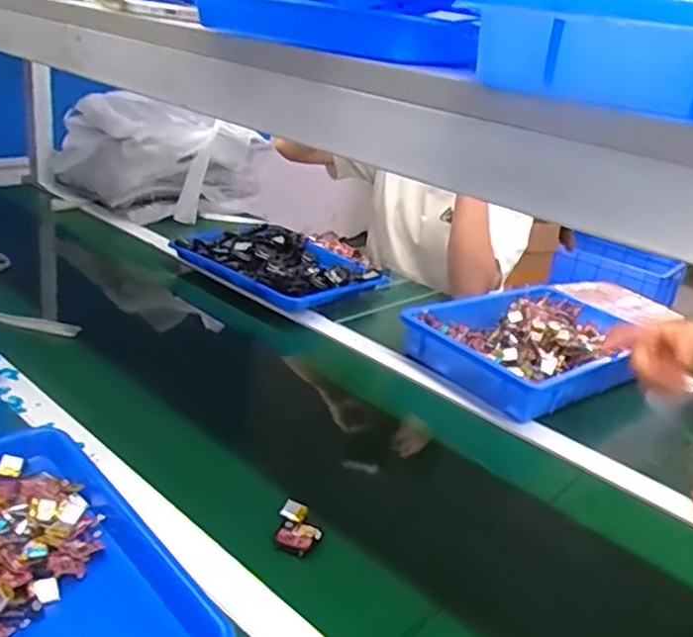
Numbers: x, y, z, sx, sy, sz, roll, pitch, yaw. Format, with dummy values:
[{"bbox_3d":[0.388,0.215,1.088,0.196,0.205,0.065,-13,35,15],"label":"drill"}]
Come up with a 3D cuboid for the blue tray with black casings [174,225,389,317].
[{"bbox_3d":[-0.118,-0.104,1.222,0.322,0.053,0.254,26,30,34],"label":"blue tray with black casings"}]

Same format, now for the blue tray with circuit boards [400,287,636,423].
[{"bbox_3d":[0.284,0.031,1.015,0.352,0.057,0.248,-16,33,-41],"label":"blue tray with circuit boards"}]

